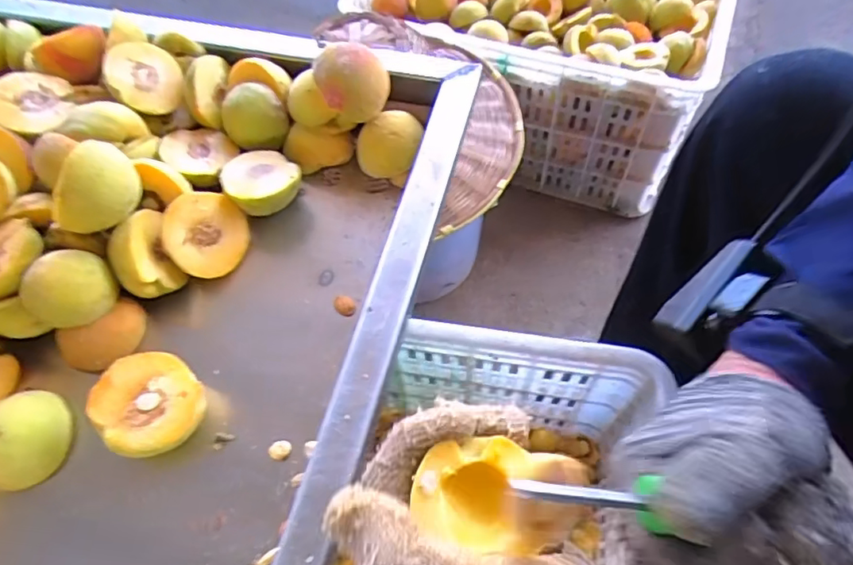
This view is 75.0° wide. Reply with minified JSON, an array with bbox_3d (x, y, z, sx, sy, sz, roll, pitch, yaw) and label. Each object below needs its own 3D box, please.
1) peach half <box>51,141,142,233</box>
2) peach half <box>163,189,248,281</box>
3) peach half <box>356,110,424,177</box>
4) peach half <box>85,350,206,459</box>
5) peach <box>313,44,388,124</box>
[{"bbox_3d":[-0.217,-0.061,0.370,0.023,0.058,0.061,23,64,15],"label":"peach half"},{"bbox_3d":[-0.168,-0.036,0.418,0.058,0.060,0.025,-41,24,-29],"label":"peach half"},{"bbox_3d":[-0.030,-0.113,0.462,0.056,0.043,0.050,-9,60,-1],"label":"peach half"},{"bbox_3d":[-0.176,0.079,0.357,0.062,0.025,0.062,3,69,-8],"label":"peach half"},{"bbox_3d":[-0.057,-0.159,0.434,0.055,0.049,0.048,-12,61,-5],"label":"peach"}]

